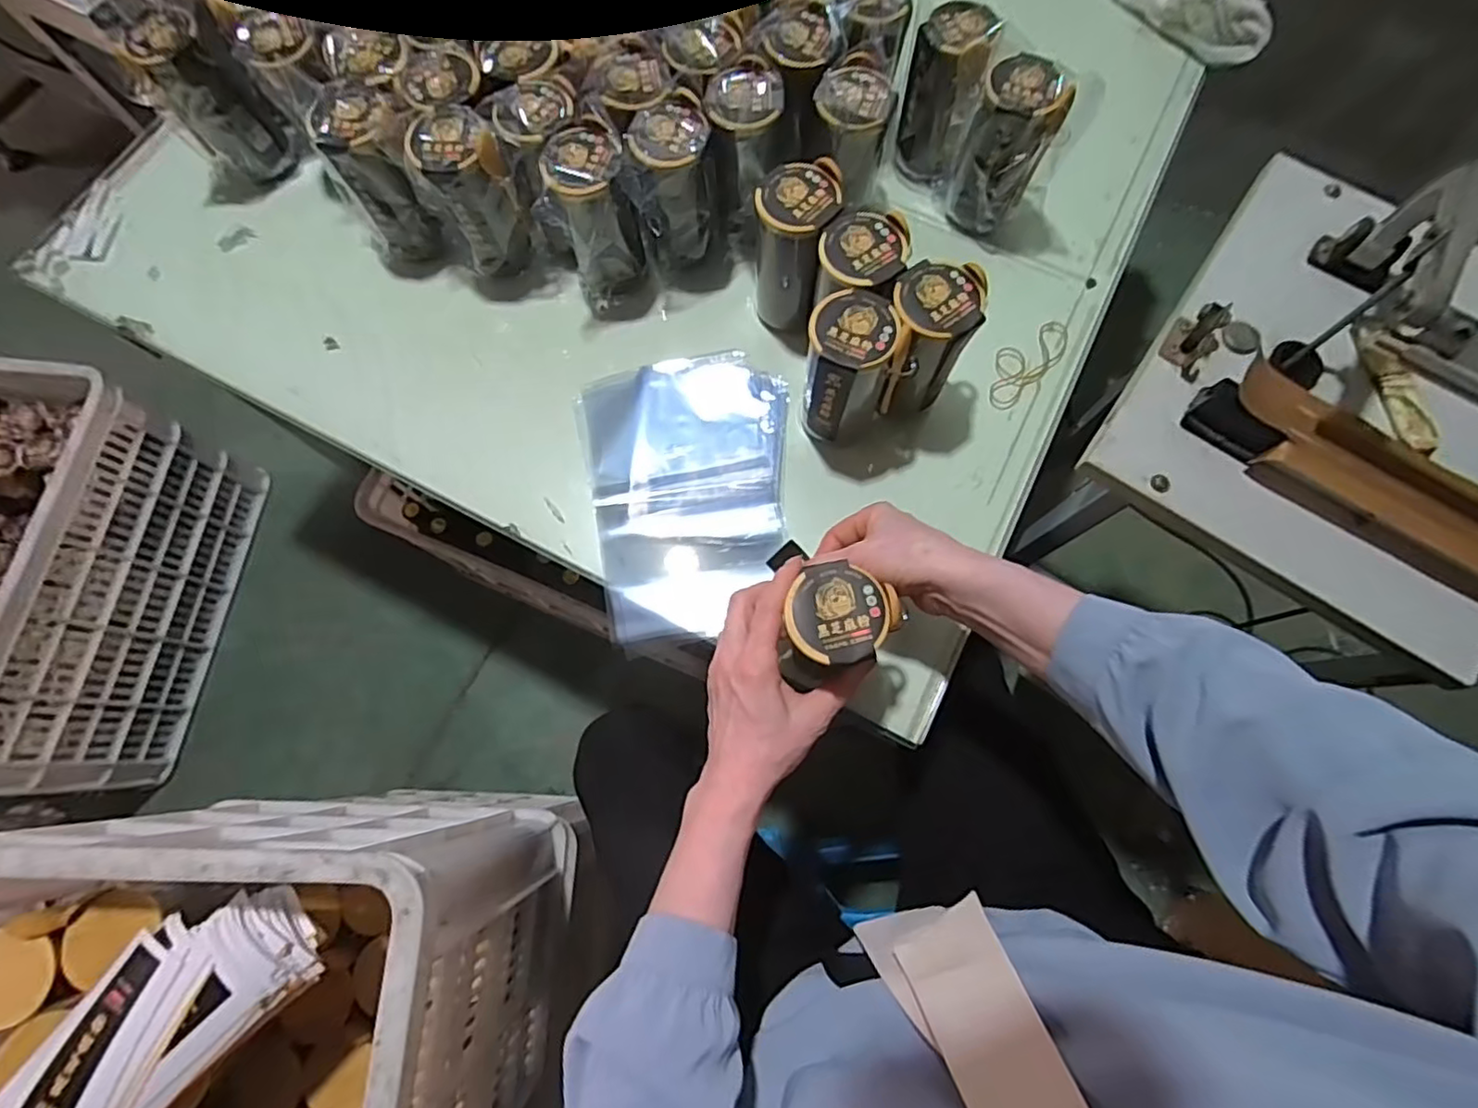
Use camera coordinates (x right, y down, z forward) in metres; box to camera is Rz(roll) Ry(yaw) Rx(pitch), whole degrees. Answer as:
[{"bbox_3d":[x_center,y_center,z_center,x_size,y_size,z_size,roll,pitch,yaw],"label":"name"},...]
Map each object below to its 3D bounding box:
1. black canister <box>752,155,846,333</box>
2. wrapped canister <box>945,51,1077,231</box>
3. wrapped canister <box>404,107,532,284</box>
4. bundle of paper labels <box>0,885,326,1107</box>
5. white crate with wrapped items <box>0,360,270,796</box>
[{"bbox_3d":[0.047,-0.264,0.566,0.063,0.133,0.065,6,74,2],"label":"black canister"},{"bbox_3d":[0.242,-0.368,0.593,0.067,0.134,0.065,0,73,0],"label":"wrapped canister"},{"bbox_3d":[-0.235,-0.316,0.581,0.073,0.129,0.069,0,73,0],"label":"wrapped canister"},{"bbox_3d":[-0.446,0.388,0.422,0.114,0.052,0.351,35,76,9],"label":"bundle of paper labels"},{"bbox_3d":[-1.141,0.049,1.008,0.465,0.337,0.582,4,73,1],"label":"white crate with wrapped items"}]

